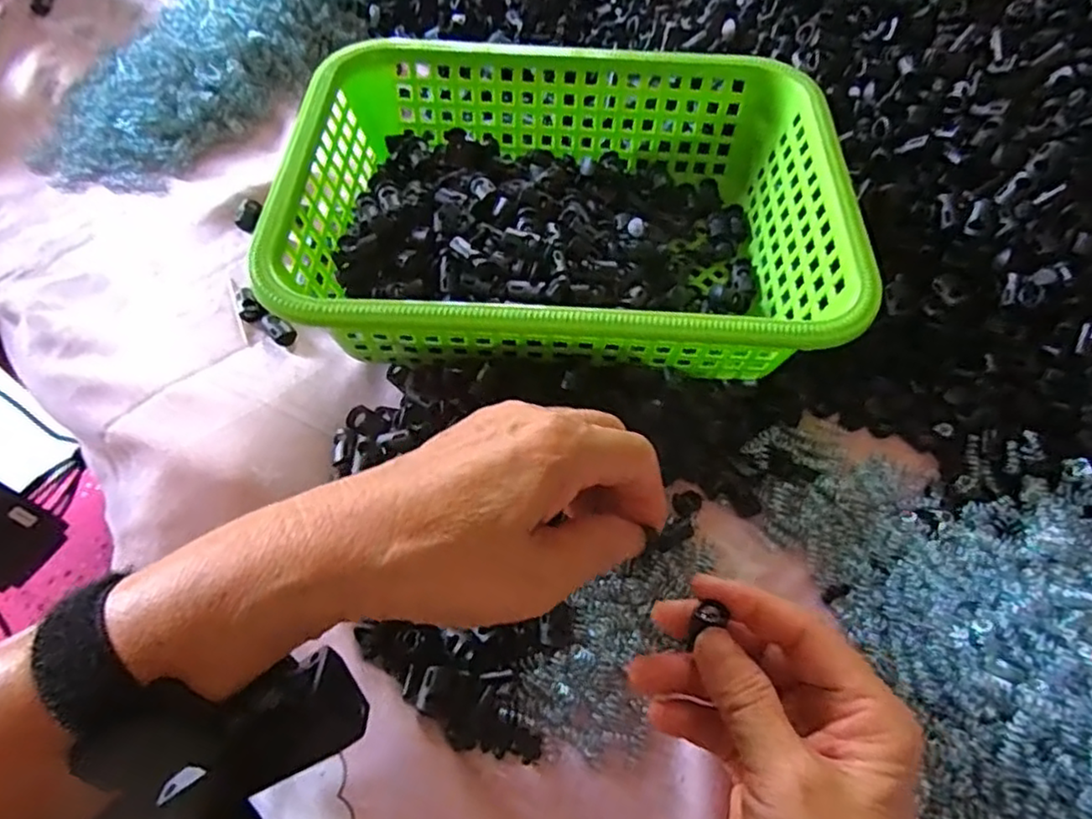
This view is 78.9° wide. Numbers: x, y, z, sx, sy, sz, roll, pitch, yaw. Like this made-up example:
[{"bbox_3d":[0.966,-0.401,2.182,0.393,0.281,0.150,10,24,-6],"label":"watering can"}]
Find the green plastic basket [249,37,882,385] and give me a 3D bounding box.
[{"bbox_3d":[0.012,-0.109,0.385,0.297,0.080,0.223,7,59,2],"label":"green plastic basket"}]

